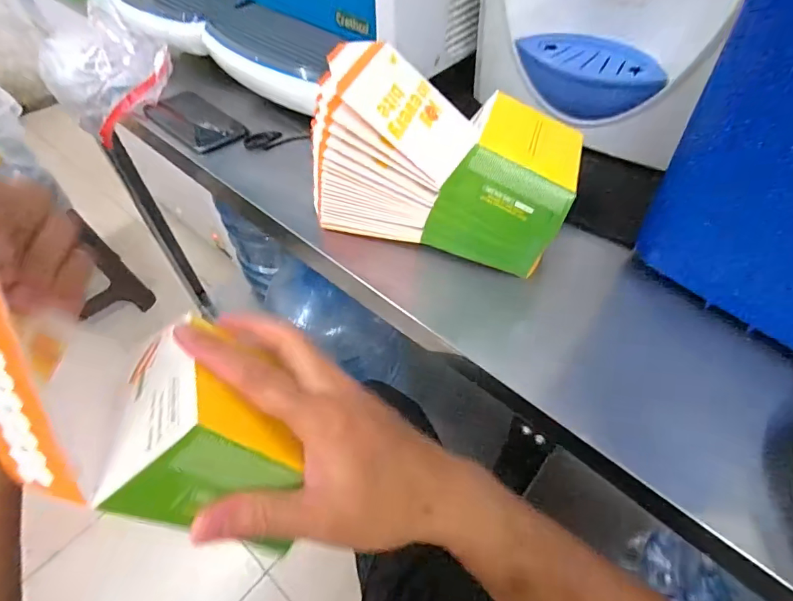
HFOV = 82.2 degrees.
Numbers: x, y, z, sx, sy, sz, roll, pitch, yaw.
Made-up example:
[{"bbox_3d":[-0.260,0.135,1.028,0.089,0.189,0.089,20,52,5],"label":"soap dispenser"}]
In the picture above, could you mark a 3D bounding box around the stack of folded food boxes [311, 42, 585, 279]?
[{"bbox_3d":[0.043,-0.129,0.412,0.231,0.140,0.118,20,55,17],"label":"stack of folded food boxes"}]

